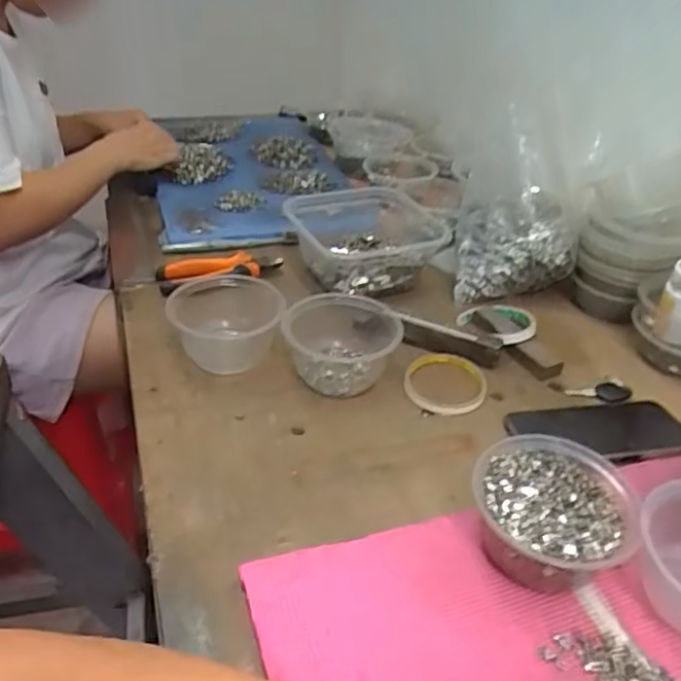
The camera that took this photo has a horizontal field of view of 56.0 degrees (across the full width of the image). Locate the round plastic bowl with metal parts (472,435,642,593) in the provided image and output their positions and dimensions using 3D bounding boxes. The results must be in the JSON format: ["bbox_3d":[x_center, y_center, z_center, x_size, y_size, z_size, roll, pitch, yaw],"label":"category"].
[{"bbox_3d":[0.150,0.129,0.470,0.106,0.064,0.113,2,35,-2],"label":"round plastic bowl with metal parts"}]

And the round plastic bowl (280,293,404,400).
[{"bbox_3d":[0.002,0.000,0.651,0.116,0.061,0.113,2,35,-2],"label":"round plastic bowl"}]

